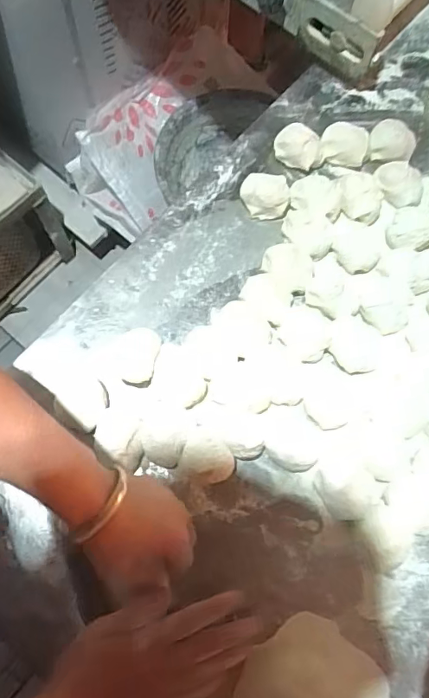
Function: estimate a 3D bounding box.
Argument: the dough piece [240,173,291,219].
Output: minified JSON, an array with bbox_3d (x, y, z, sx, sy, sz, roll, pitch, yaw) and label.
[{"bbox_3d":[0.055,-0.167,0.529,0.053,0.033,0.041,20,73,5],"label":"dough piece"}]

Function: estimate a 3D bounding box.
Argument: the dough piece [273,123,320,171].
[{"bbox_3d":[0.095,-0.232,0.558,0.051,0.030,0.043,22,73,6],"label":"dough piece"}]

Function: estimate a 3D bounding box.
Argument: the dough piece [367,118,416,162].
[{"bbox_3d":[0.202,-0.233,0.557,0.051,0.032,0.043,37,75,10],"label":"dough piece"}]

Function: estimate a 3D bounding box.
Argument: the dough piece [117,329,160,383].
[{"bbox_3d":[-0.076,0.007,0.476,0.042,0.027,0.054,15,72,3],"label":"dough piece"}]

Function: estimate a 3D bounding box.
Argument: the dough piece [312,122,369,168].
[{"bbox_3d":[0.147,-0.230,0.555,0.053,0.035,0.051,0,72,-1],"label":"dough piece"}]

